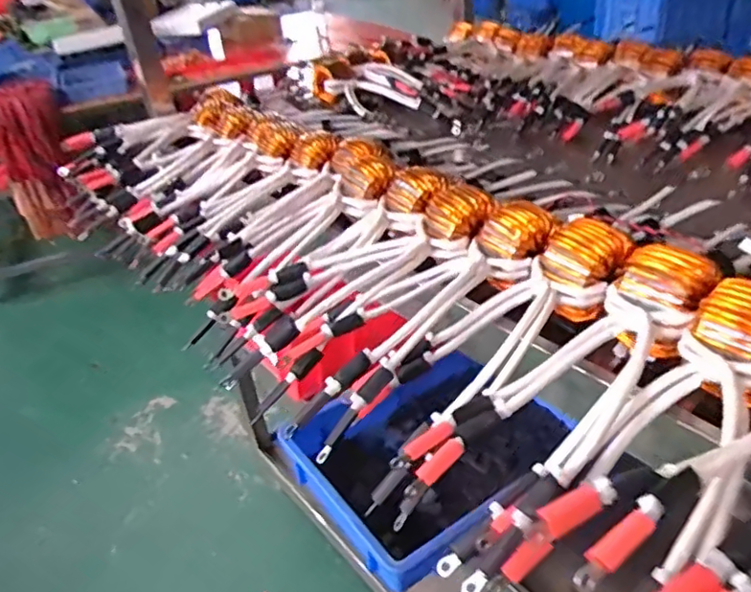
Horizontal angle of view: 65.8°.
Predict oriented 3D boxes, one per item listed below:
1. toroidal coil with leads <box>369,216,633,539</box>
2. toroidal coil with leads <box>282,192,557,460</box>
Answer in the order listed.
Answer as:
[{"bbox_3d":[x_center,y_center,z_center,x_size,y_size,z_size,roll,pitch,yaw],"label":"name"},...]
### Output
[{"bbox_3d":[0.136,0.026,0.494,0.255,0.061,0.070,-46,47,-16],"label":"toroidal coil with leads"},{"bbox_3d":[0.063,0.016,0.519,0.290,0.054,0.094,-41,45,-20],"label":"toroidal coil with leads"}]

